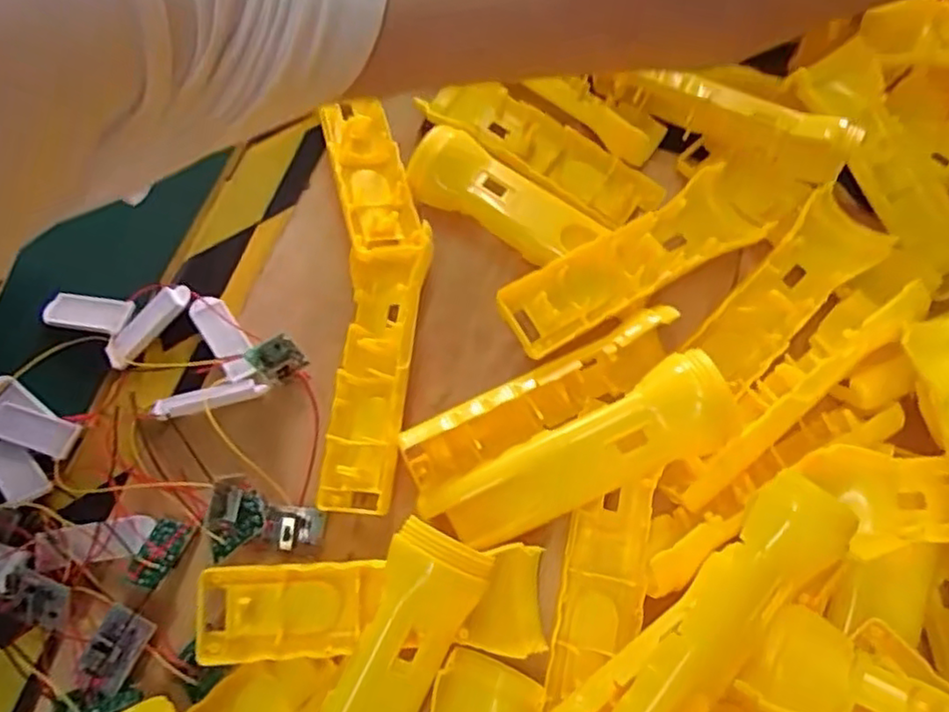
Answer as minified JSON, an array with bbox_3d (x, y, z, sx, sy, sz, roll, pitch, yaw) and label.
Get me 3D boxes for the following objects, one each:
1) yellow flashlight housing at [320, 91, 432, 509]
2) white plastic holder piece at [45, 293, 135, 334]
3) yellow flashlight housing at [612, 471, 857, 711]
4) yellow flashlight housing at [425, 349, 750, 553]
[{"bbox_3d":[-0.057,-0.034,0.379,0.059,0.036,0.239,-2,70,-3],"label":"yellow flashlight housing"},{"bbox_3d":[-0.234,-0.025,0.396,0.055,0.008,0.023,11,70,2],"label":"white plastic holder piece"},{"bbox_3d":[0.099,0.122,0.281,0.038,0.016,0.158,39,88,11],"label":"yellow flashlight housing"},{"bbox_3d":[0.051,0.051,0.331,0.157,0.027,0.044,-25,72,6],"label":"yellow flashlight housing"}]

